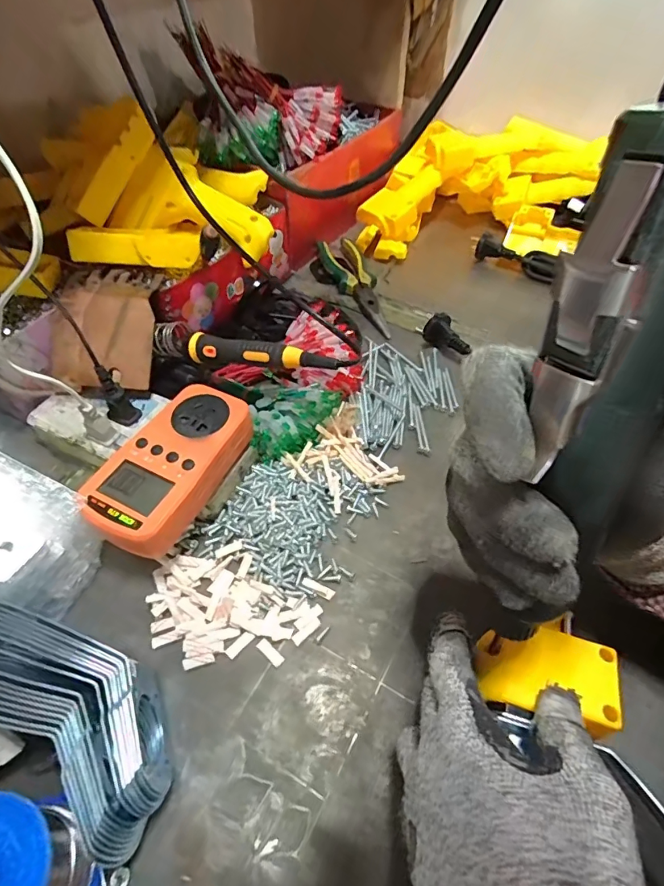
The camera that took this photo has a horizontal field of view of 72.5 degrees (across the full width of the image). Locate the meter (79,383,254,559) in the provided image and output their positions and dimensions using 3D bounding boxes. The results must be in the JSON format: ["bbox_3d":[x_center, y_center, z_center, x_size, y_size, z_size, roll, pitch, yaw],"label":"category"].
[{"bbox_3d":[-0.114,0.015,0.323,0.064,0.031,0.128,23,54,17],"label":"meter"}]

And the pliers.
[{"bbox_3d":[0.030,-0.194,0.550,0.047,0.020,0.187,-13,53,-12],"label":"pliers"}]

